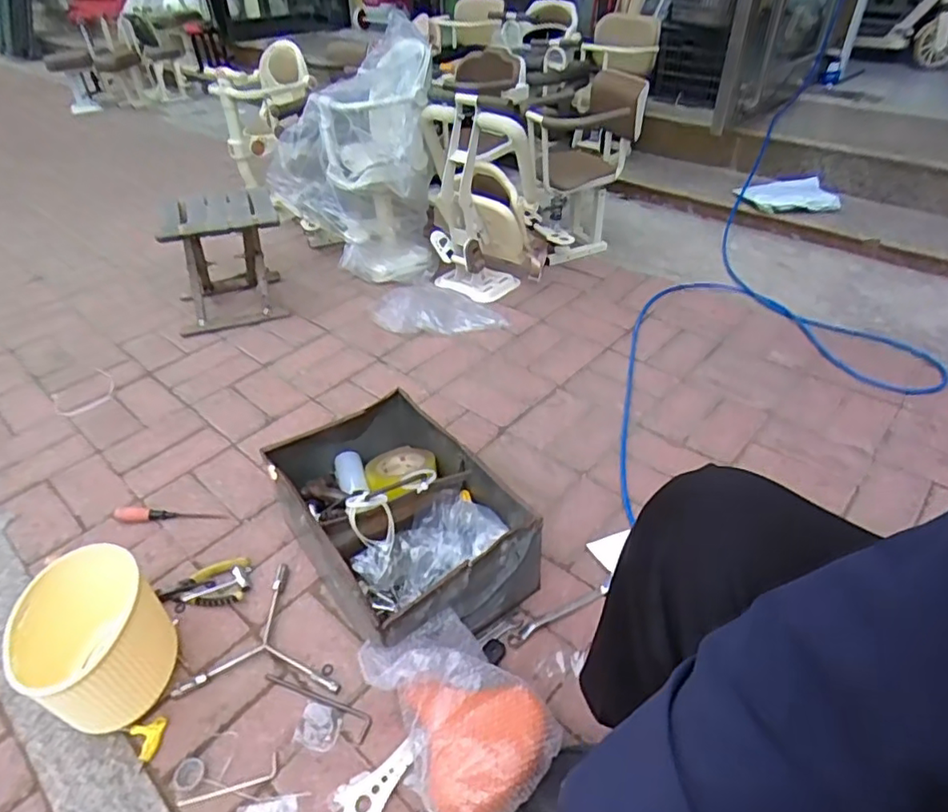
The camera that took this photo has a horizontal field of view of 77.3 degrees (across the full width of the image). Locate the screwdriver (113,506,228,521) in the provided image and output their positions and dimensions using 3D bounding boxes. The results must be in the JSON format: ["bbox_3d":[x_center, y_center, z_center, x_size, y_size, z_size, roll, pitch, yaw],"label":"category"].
[{"bbox_3d":[-0.561,0.202,1.090,0.198,0.022,0.029,1,39,3],"label":"screwdriver"}]

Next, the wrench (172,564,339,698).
[{"bbox_3d":[-0.314,0.337,0.912,0.227,0.022,0.209,-3,39,-1],"label":"wrench"}]

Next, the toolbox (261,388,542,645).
[{"bbox_3d":[-0.125,0.183,0.960,0.297,0.180,0.419,-27,45,-28],"label":"toolbox"}]

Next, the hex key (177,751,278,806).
[{"bbox_3d":[-0.308,0.482,0.751,0.121,0.005,0.029,-17,44,-24],"label":"hex key"}]

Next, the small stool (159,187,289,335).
[{"bbox_3d":[-0.657,-0.391,1.590,0.303,0.311,0.313,-9,41,-10],"label":"small stool"}]

